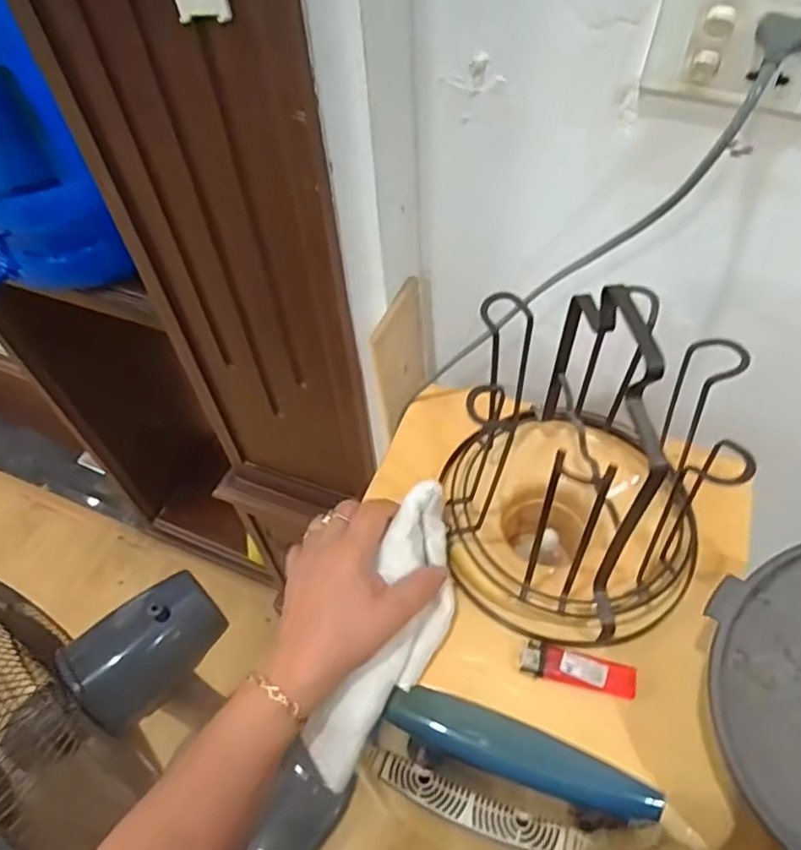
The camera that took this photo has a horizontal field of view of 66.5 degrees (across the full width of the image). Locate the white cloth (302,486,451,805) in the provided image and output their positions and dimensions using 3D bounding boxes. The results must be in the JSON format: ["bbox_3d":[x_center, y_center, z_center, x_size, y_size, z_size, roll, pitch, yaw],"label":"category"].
[{"bbox_3d":[-0.001,0.141,0.420,0.056,0.039,0.200,17,69,15],"label":"white cloth"}]

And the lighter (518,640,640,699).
[{"bbox_3d":[0.122,0.166,0.416,0.077,0.017,0.025,9,54,10],"label":"lighter"}]

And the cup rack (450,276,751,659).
[{"bbox_3d":[0.116,0.027,0.399,0.178,0.222,0.154,27,59,22],"label":"cup rack"}]

